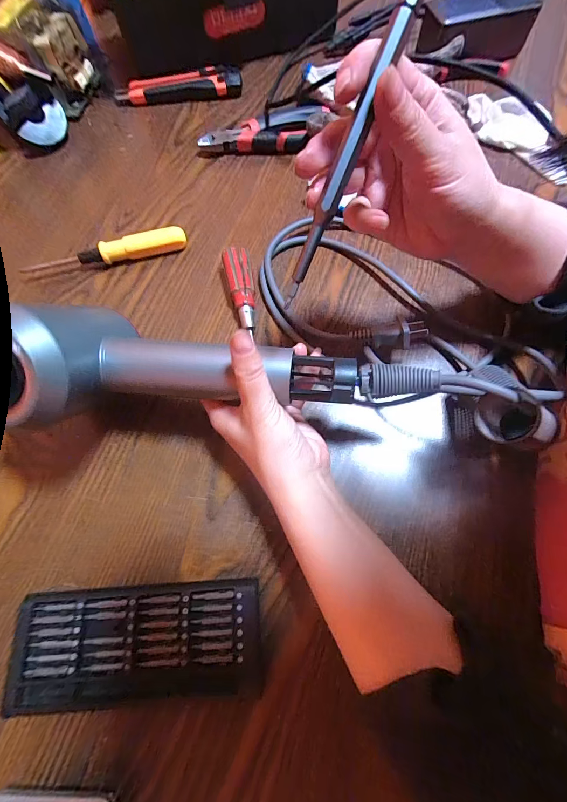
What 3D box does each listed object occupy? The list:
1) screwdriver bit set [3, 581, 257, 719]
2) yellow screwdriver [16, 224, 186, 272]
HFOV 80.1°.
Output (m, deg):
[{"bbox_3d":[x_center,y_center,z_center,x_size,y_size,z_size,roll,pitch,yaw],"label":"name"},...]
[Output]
[{"bbox_3d":[-0.093,0.155,0.219,0.153,0.018,0.063,-5,69,1],"label":"screwdriver bit set"},{"bbox_3d":[-0.176,-0.145,0.337,0.156,0.021,0.016,-15,69,-3],"label":"yellow screwdriver"}]

